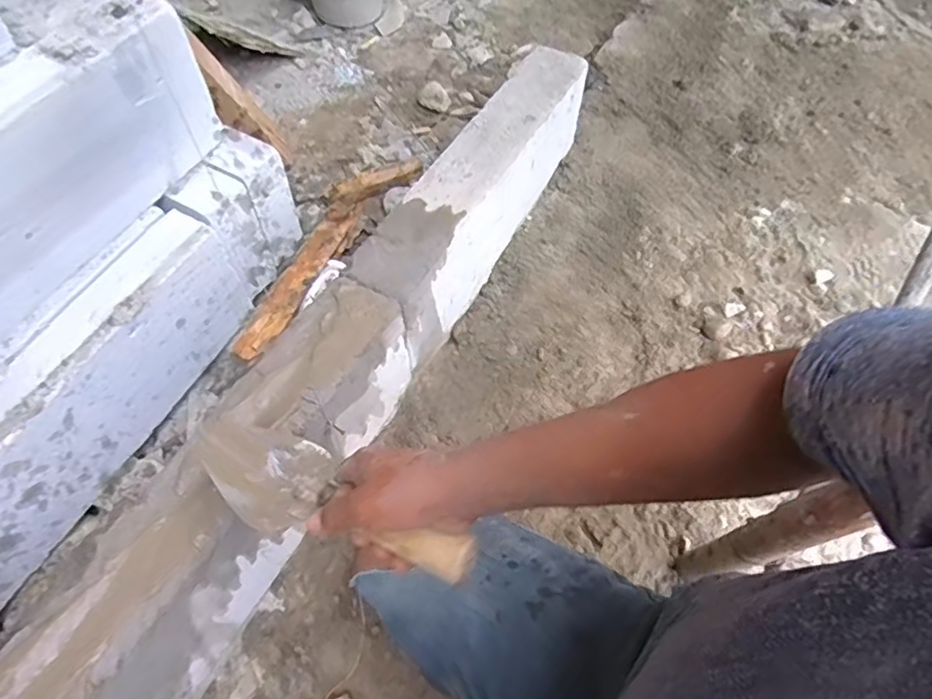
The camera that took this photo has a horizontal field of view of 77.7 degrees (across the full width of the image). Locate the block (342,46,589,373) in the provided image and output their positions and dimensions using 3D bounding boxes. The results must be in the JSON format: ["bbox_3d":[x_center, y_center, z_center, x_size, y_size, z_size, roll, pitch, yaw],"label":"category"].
[{"bbox_3d":[0.034,-0.251,0.932,0.113,0.199,0.609,26,62,13],"label":"block"}]

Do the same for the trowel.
[{"bbox_3d":[-0.120,0.125,0.482,0.282,0.049,0.085,15,58,29],"label":"trowel"}]

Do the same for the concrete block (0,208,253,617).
[{"bbox_3d":[-0.502,0.099,0.728,0.082,0.207,0.581,23,61,11],"label":"concrete block"}]

